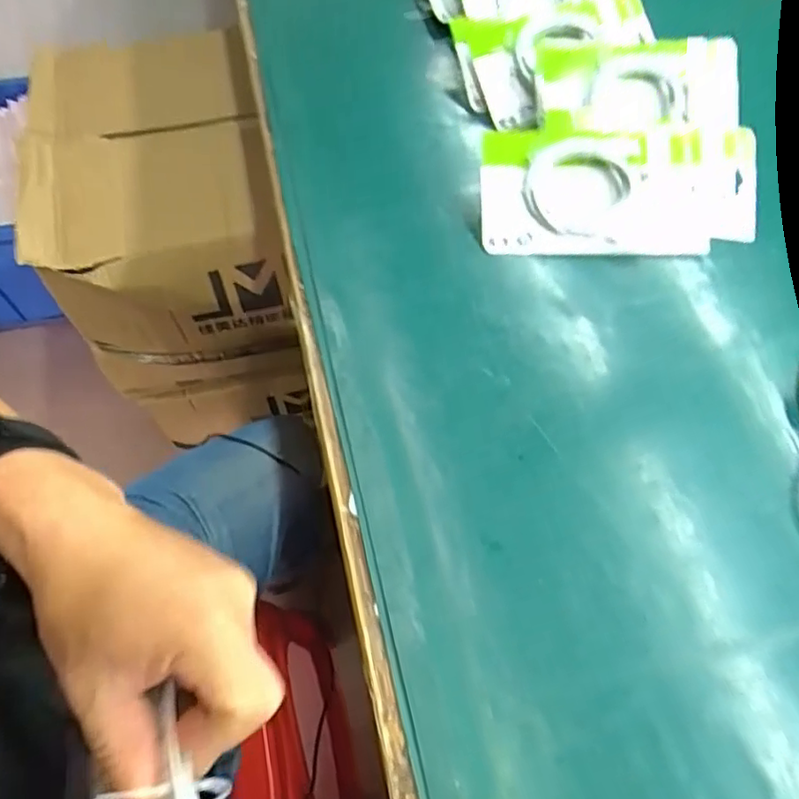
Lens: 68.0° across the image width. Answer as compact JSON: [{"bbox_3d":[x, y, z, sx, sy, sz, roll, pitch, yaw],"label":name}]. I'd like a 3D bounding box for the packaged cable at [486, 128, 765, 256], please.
[{"bbox_3d":[0.182,-0.172,0.483,0.234,0.033,0.112,-6,88,-5],"label":"packaged cable"}]

